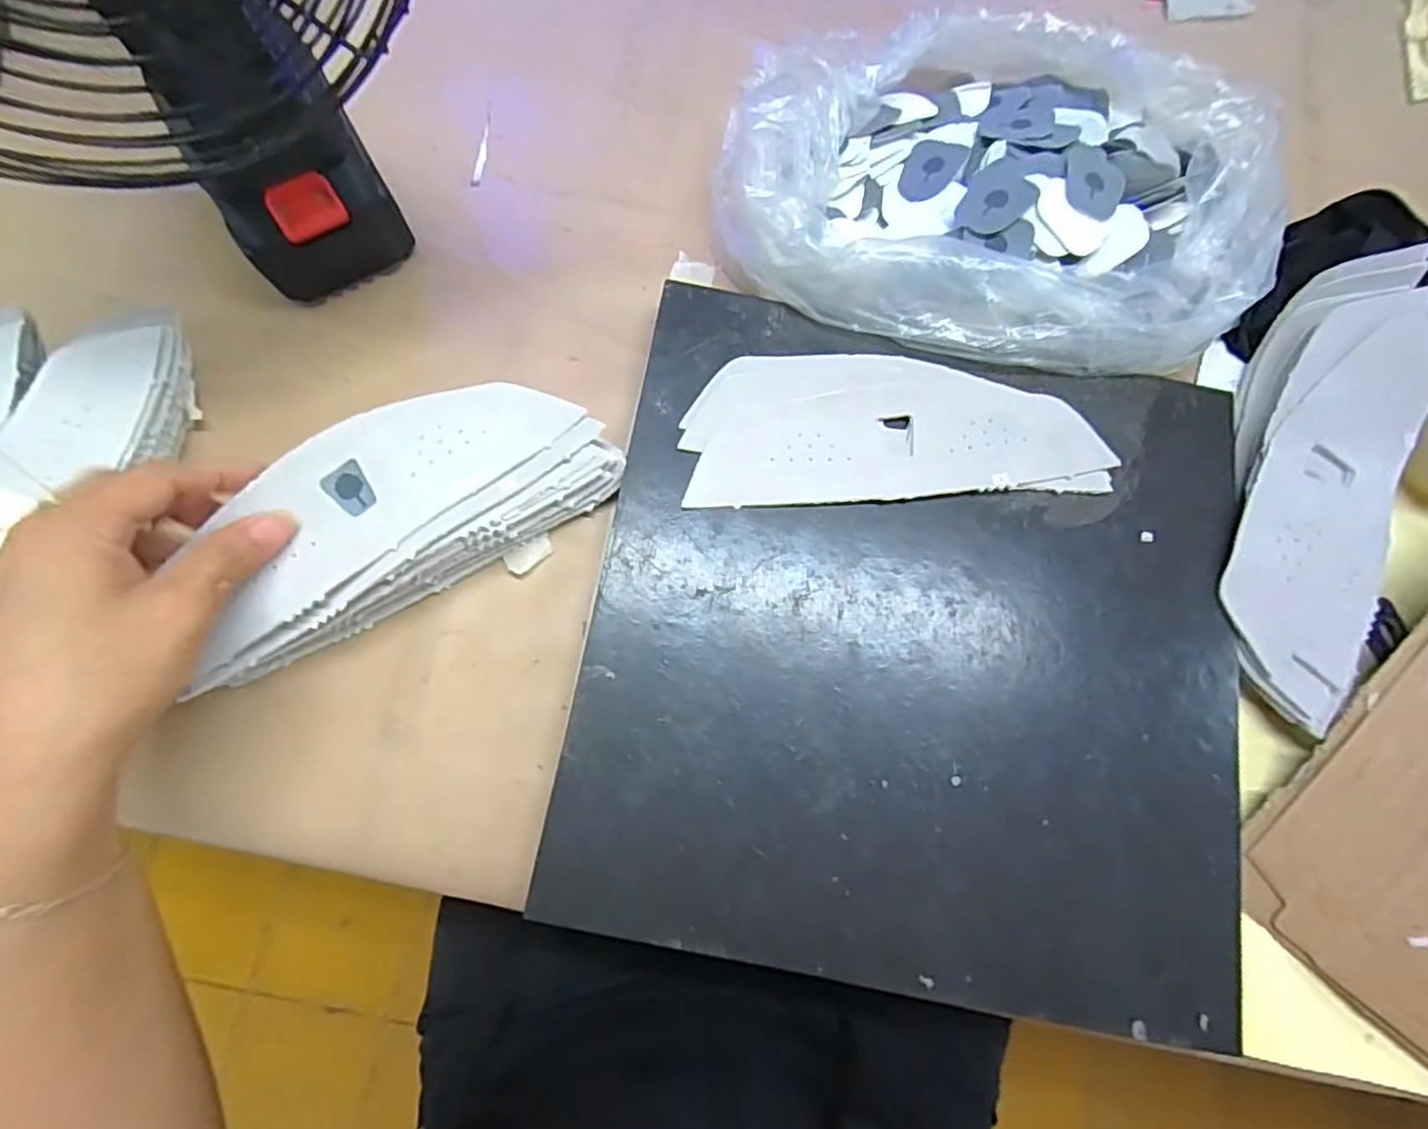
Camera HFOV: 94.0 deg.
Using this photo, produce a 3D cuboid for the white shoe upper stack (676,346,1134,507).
[{"bbox_3d":[0.087,-0.069,0.328,0.198,0.008,0.077,-2,77,-4],"label":"white shoe upper stack"}]

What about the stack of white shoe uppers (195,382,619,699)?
[{"bbox_3d":[-0.146,-0.020,0.302,0.201,0.048,0.070,-33,77,-13],"label":"stack of white shoe uppers"}]

